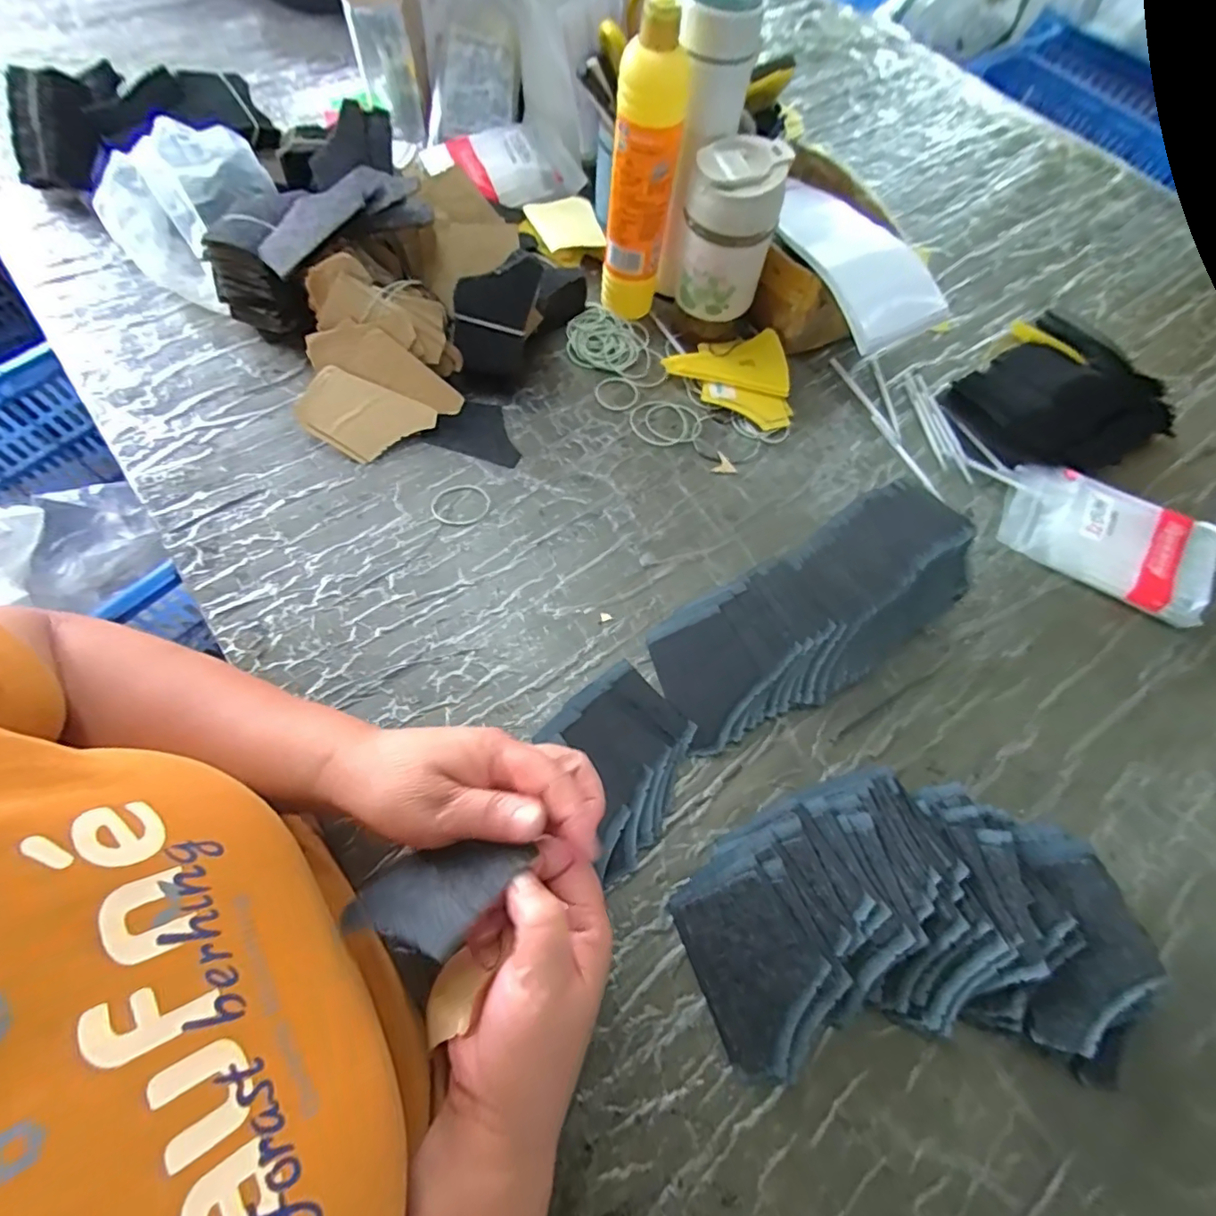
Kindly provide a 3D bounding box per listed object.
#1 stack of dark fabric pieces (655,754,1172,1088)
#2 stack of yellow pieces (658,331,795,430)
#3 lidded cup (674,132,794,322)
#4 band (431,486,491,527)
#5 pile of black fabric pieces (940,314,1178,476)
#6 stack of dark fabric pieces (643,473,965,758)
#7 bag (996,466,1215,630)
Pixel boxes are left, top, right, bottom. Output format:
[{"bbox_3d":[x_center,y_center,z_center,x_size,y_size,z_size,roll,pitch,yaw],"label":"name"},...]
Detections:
[{"bbox_3d":[0.180,0.190,0.347,0.258,0.048,0.162,0,64,-4],"label":"stack of dark fabric pieces"},{"bbox_3d":[0.121,-0.225,0.555,0.118,0.022,0.109,-9,65,-8],"label":"stack of yellow pieces"},{"bbox_3d":[0.108,-0.341,0.512,0.080,0.122,0.073,2,66,-4],"label":"lidded cup"},{"bbox_3d":[-0.127,-0.089,0.483,0.049,0.004,0.040,-11,65,-9],"label":"band"},{"bbox_3d":[0.448,-0.211,0.555,0.198,0.046,0.161,-25,68,-15],"label":"pile of black fabric pieces"},{"bbox_3d":[0.165,0.005,0.445,0.266,0.045,0.112,-32,70,-4],"label":"stack of dark fabric pieces"},{"bbox_3d":[0.445,-0.062,0.499,0.176,0.030,0.102,28,66,10],"label":"bag"}]

